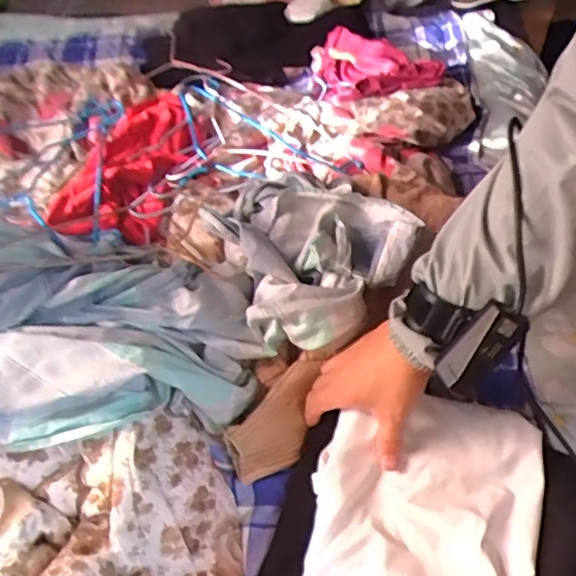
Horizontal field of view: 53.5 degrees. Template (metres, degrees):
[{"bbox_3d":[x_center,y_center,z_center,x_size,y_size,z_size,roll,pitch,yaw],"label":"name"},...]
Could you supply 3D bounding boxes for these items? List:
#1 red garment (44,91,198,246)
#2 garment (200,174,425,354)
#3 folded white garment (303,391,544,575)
[{"bbox_3d":[-0.220,-0.185,0.795,0.154,0.065,0.349,7,51,12],"label":"red garment"},{"bbox_3d":[0.018,-0.054,0.604,0.176,0.073,0.238,-22,51,-12],"label":"garment"},{"bbox_3d":[0.102,0.224,0.467,0.189,0.053,0.282,10,52,14],"label":"folded white garment"}]

